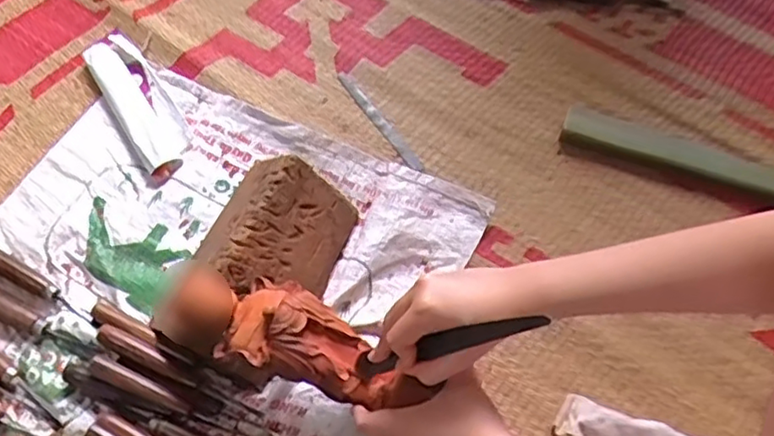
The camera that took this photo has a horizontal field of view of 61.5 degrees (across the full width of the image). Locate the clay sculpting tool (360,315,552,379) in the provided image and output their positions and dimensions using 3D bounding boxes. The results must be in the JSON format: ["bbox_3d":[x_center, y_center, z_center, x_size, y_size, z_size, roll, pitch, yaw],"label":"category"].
[{"bbox_3d":[0.040,0.096,0.488,0.021,0.191,0.015,21,56,-41],"label":"clay sculpting tool"}]

